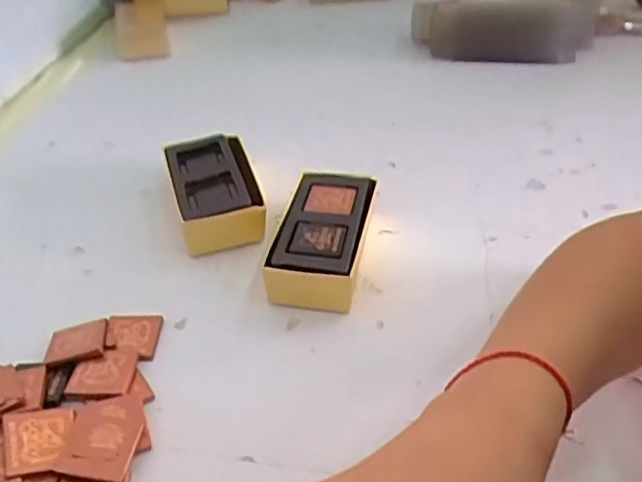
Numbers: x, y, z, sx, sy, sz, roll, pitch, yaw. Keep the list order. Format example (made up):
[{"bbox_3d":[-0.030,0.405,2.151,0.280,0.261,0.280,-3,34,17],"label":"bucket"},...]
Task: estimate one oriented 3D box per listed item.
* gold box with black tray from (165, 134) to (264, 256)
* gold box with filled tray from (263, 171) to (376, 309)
[{"bbox_3d":[-0.080,-0.038,0.485,0.059,0.036,0.120,-12,38,-13],"label":"gold box with black tray"},{"bbox_3d":[0.002,-0.002,0.435,0.055,0.037,0.111,5,38,9],"label":"gold box with filled tray"}]

